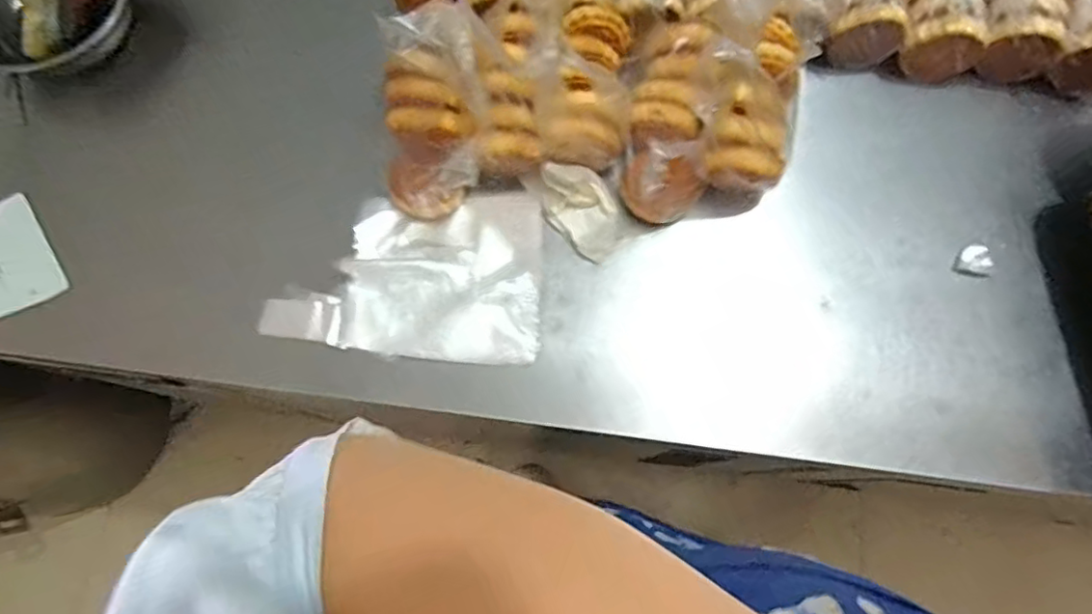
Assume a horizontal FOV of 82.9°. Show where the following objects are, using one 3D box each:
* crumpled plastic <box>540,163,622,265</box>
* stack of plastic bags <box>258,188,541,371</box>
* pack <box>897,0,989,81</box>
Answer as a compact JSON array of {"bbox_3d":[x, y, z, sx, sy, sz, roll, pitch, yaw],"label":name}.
[{"bbox_3d":[0.037,-0.099,0.634,0.067,0.028,0.100,-18,74,-3],"label":"crumpled plastic"},{"bbox_3d":[-0.142,-0.033,0.619,0.267,0.024,0.170,-1,73,2],"label":"stack of plastic bags"},{"bbox_3d":[0.414,-0.334,0.663,0.079,0.066,0.159,0,73,2],"label":"pack"}]

